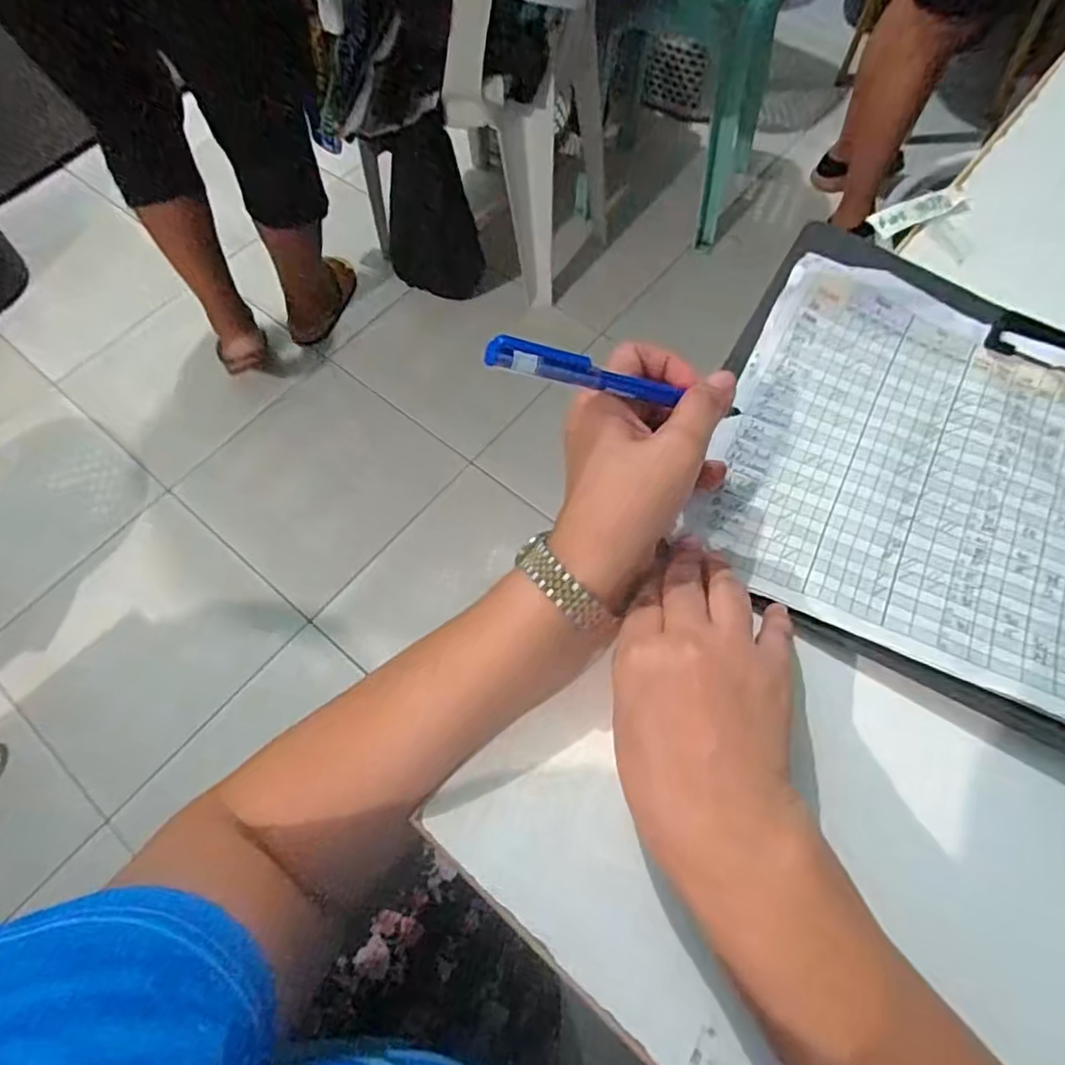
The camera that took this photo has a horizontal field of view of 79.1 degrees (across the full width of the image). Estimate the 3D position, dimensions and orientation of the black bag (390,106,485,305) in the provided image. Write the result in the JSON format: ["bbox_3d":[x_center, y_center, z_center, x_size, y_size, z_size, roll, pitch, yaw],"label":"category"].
[{"bbox_3d":[-0.195,-0.596,1.229,0.172,0.361,0.050,-12,65,0],"label":"black bag"}]

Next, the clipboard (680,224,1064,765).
[{"bbox_3d":[0.257,-0.019,0.334,0.331,0.040,0.235,29,68,16],"label":"clipboard"}]

